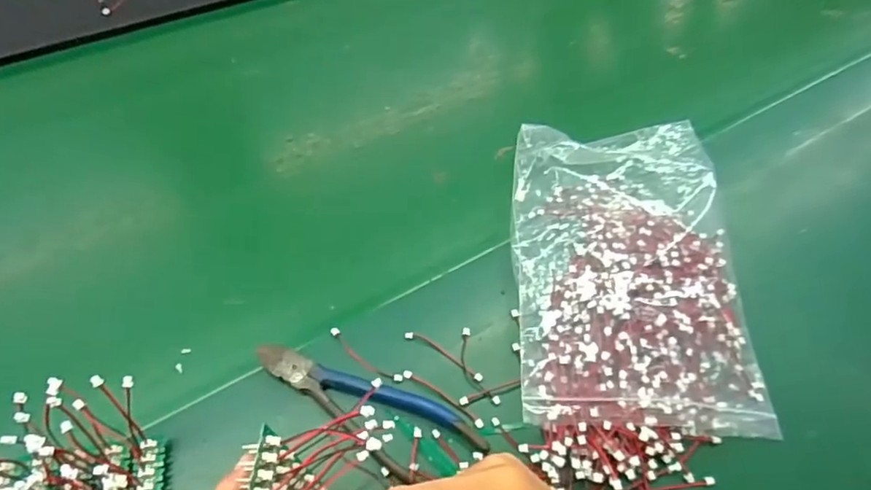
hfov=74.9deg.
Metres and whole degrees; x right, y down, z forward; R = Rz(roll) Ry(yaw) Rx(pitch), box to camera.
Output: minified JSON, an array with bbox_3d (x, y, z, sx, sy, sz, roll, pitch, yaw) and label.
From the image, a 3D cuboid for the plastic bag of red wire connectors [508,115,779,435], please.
[{"bbox_3d":[0.134,0.007,0.402,0.155,0.039,0.235,2,56,-2],"label":"plastic bag of red wire connectors"}]

